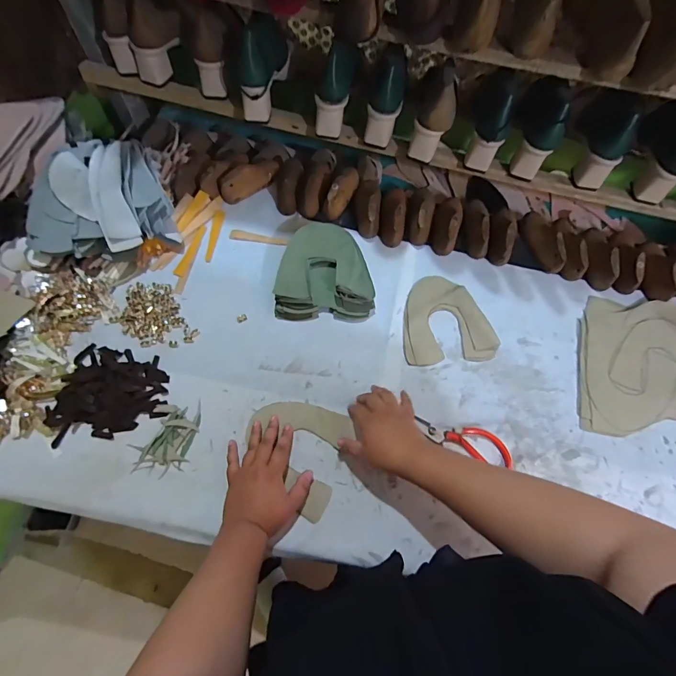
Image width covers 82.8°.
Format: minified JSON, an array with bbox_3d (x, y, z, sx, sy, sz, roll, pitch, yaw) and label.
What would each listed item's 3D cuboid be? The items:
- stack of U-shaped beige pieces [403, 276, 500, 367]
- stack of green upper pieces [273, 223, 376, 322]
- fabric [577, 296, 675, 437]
[{"bbox_3d":[0.193,-0.036,0.689,0.163,0.006,0.165,-5,67,-5],"label":"stack of U-shaped beige pieces"},{"bbox_3d":[-0.023,-0.121,0.688,0.166,0.045,0.173,1,67,-3],"label":"stack of green upper pieces"},{"bbox_3d":[0.531,0.046,0.667,0.225,0.018,0.256,10,67,1],"label":"fabric"}]

